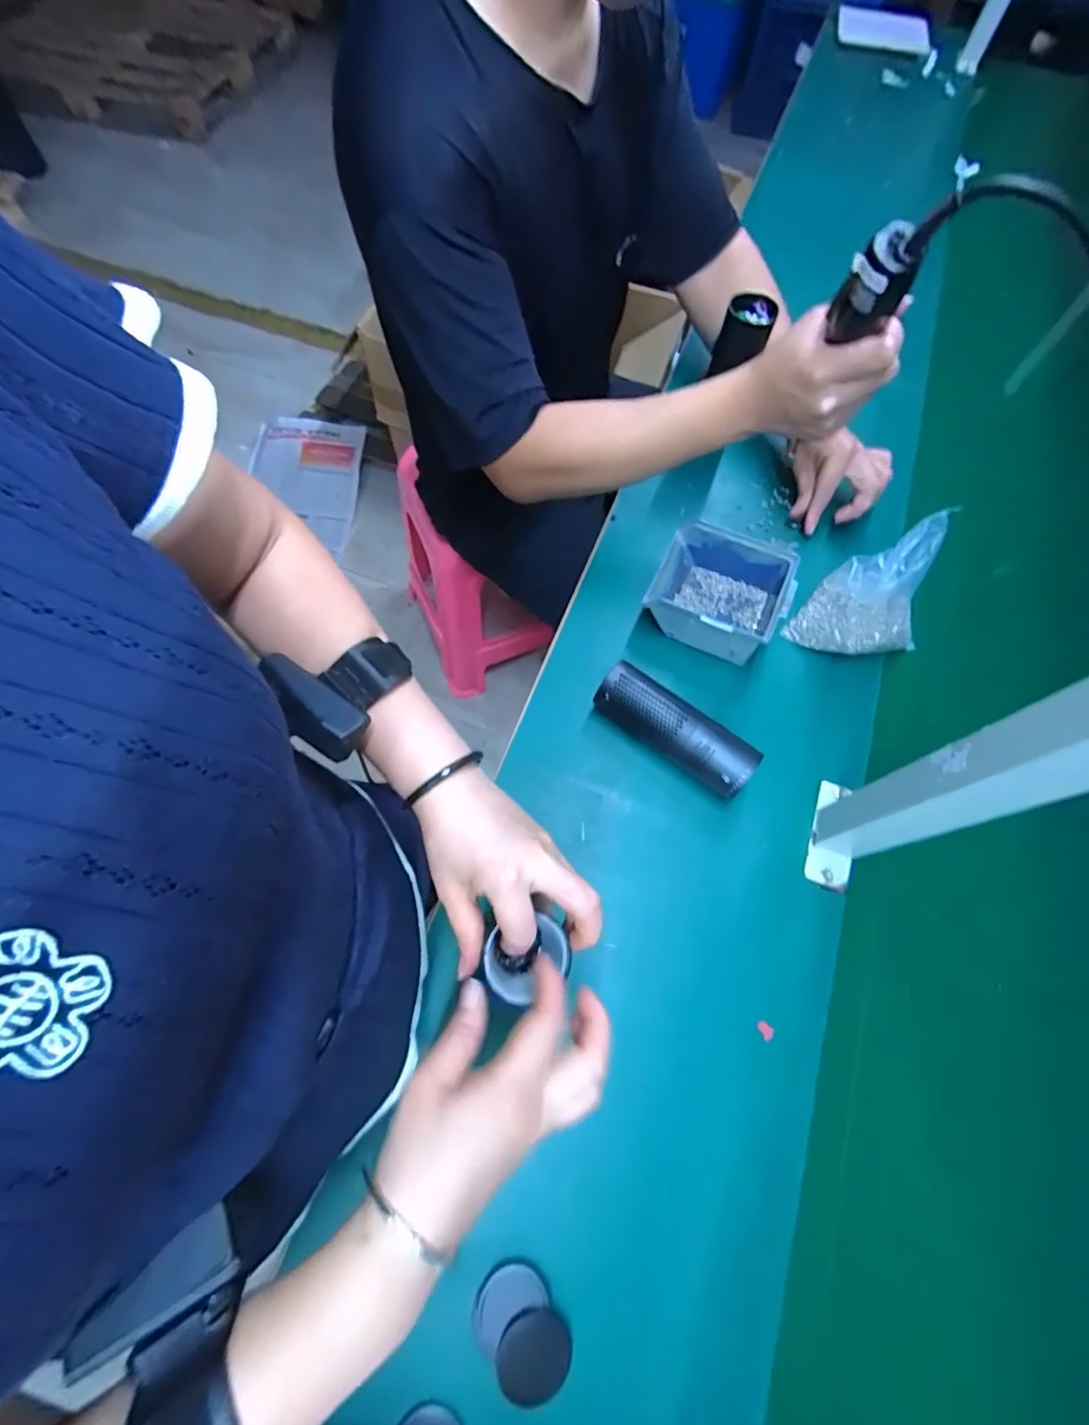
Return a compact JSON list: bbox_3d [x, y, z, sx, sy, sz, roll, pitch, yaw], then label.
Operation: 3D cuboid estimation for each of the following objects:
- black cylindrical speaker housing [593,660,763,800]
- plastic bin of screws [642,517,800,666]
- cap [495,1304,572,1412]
[{"bbox_3d":[0.123,0.018,0.527,0.160,0.043,0.051,35,70,12],"label":"black cylindrical speaker housing"},{"bbox_3d":[0.187,-0.127,0.591,0.135,0.063,0.121,23,68,8],"label":"plastic bin of screws"},{"bbox_3d":[-0.007,0.435,0.367,0.047,0.007,0.045,1,67,-1],"label":"cap"}]

